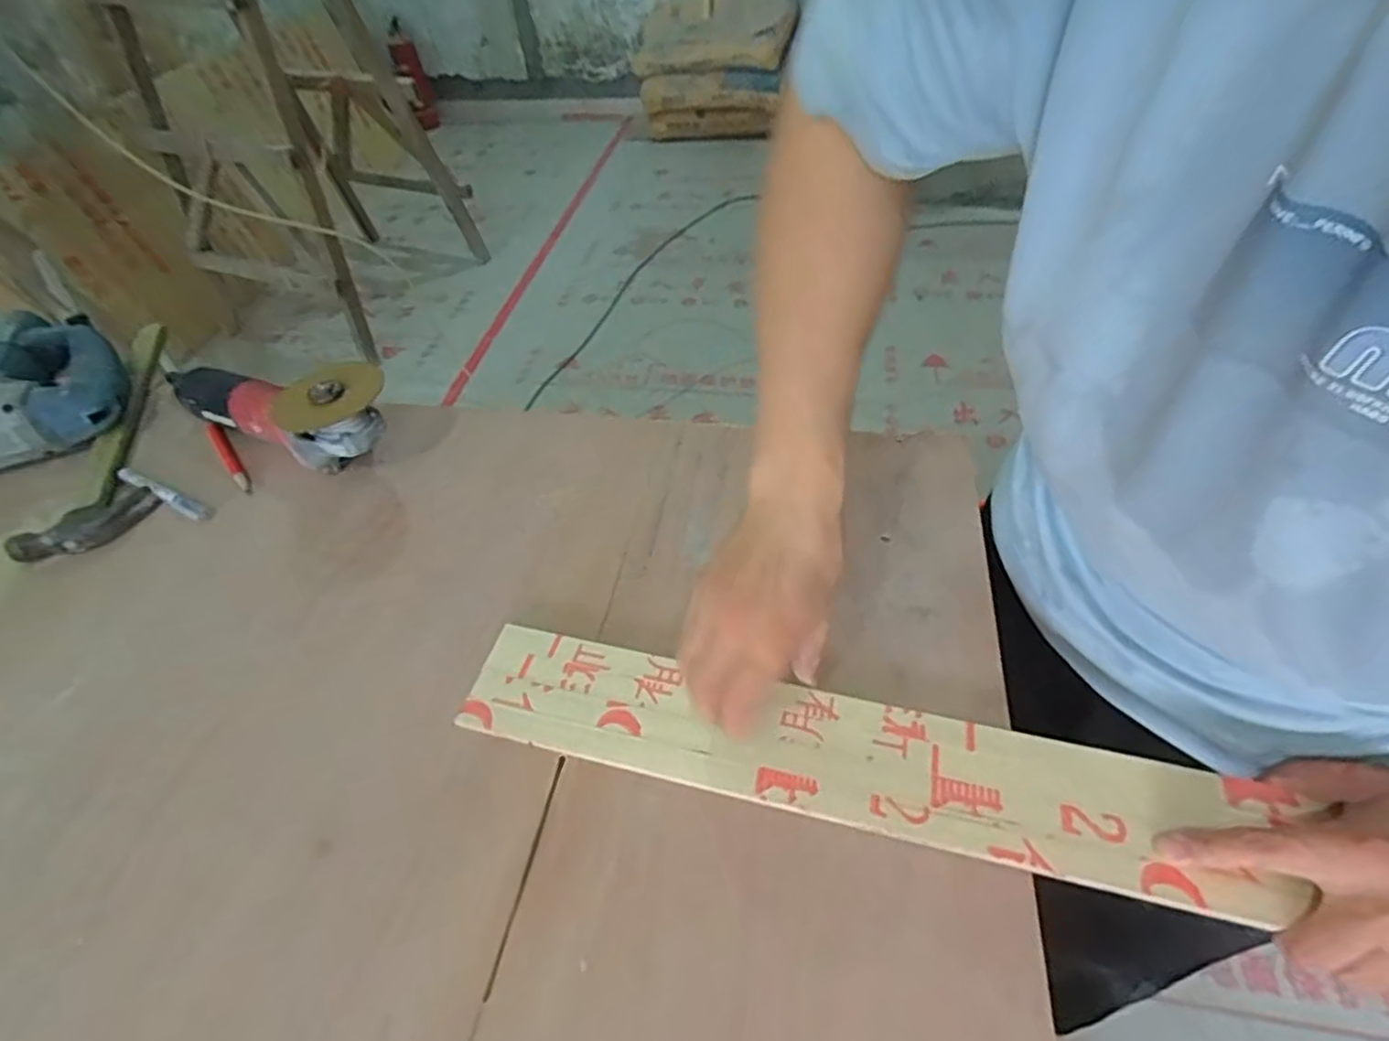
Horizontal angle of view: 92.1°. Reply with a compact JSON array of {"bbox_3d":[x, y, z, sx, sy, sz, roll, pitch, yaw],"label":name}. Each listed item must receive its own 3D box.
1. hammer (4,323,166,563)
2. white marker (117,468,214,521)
[{"bbox_3d":[-0.607,-0.091,0.683,0.111,0.025,0.326,-21,52,-13],"label":"hammer"},{"bbox_3d":[-0.500,-0.026,0.629,0.126,0.011,0.015,20,54,19],"label":"white marker"}]

